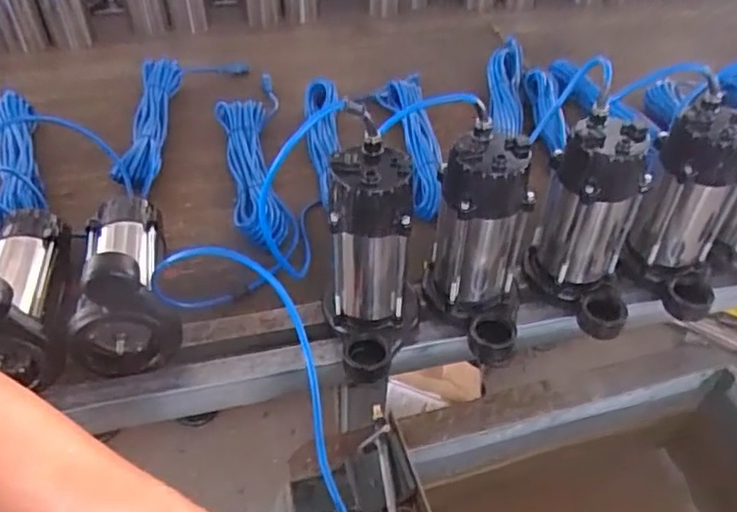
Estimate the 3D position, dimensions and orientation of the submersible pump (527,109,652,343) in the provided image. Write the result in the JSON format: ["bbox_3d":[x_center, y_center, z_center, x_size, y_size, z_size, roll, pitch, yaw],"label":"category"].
[{"bbox_3d":[0.267,-0.033,0.741,0.126,0.224,0.129,14,46,13],"label":"submersible pump"}]

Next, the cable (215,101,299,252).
[{"bbox_3d":[-0.182,-0.140,0.982,0.092,0.057,0.354,-10,45,-12],"label":"cable"}]

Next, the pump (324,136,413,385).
[{"bbox_3d":[-0.003,0.016,0.693,0.101,0.238,0.145,4,44,2],"label":"pump"}]

